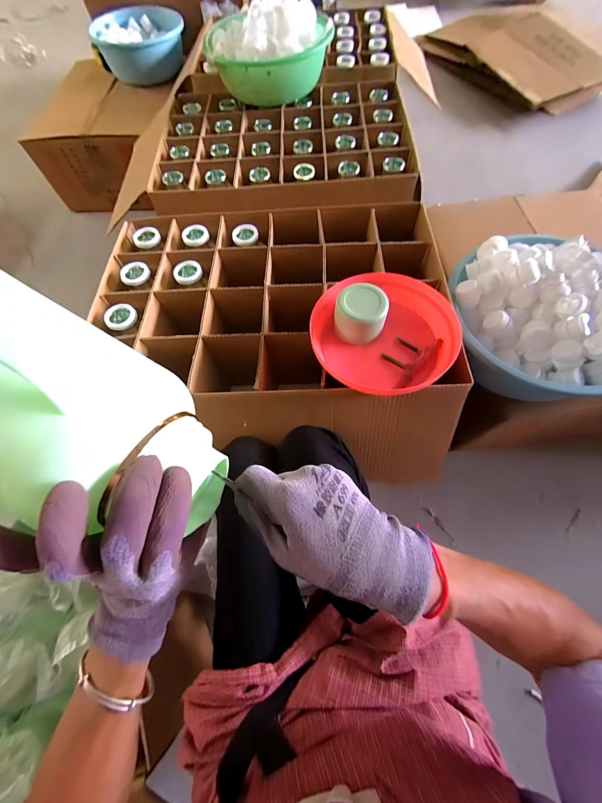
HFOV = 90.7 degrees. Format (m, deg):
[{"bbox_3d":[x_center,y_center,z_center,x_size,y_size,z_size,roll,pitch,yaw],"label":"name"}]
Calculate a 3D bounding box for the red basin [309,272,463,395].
[{"bbox_3d":[0.136,-0.116,0.499,0.231,0.071,0.227,-1,67,2],"label":"red basin"}]

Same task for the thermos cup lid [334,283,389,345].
[{"bbox_3d":[0.100,-0.146,0.501,0.083,0.057,0.080,-1,67,2],"label":"thermos cup lid"}]

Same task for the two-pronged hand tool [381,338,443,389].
[{"bbox_3d":[0.177,-0.078,0.497,0.065,0.018,0.123,39,73,17],"label":"two-pronged hand tool"}]

